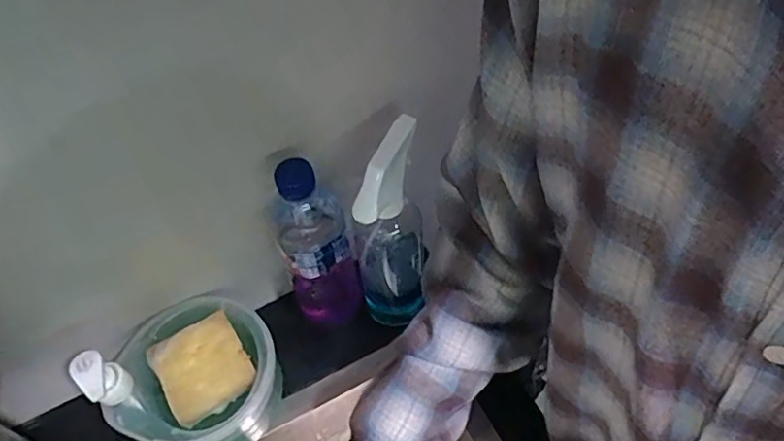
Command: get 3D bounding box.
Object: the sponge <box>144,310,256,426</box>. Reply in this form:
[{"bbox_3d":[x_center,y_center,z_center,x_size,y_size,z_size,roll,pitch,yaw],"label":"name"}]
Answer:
[{"bbox_3d":[-0.176,0.134,0.546,0.077,0.028,0.078,-32,57,-17],"label":"sponge"}]

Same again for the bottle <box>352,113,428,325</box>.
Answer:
[{"bbox_3d":[-0.003,0.014,0.551,0.066,0.222,0.077,-6,54,0],"label":"bottle"}]

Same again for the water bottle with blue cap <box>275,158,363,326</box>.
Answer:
[{"bbox_3d":[-0.072,0.026,0.551,0.061,0.211,0.059,-2,54,3],"label":"water bottle with blue cap"}]

